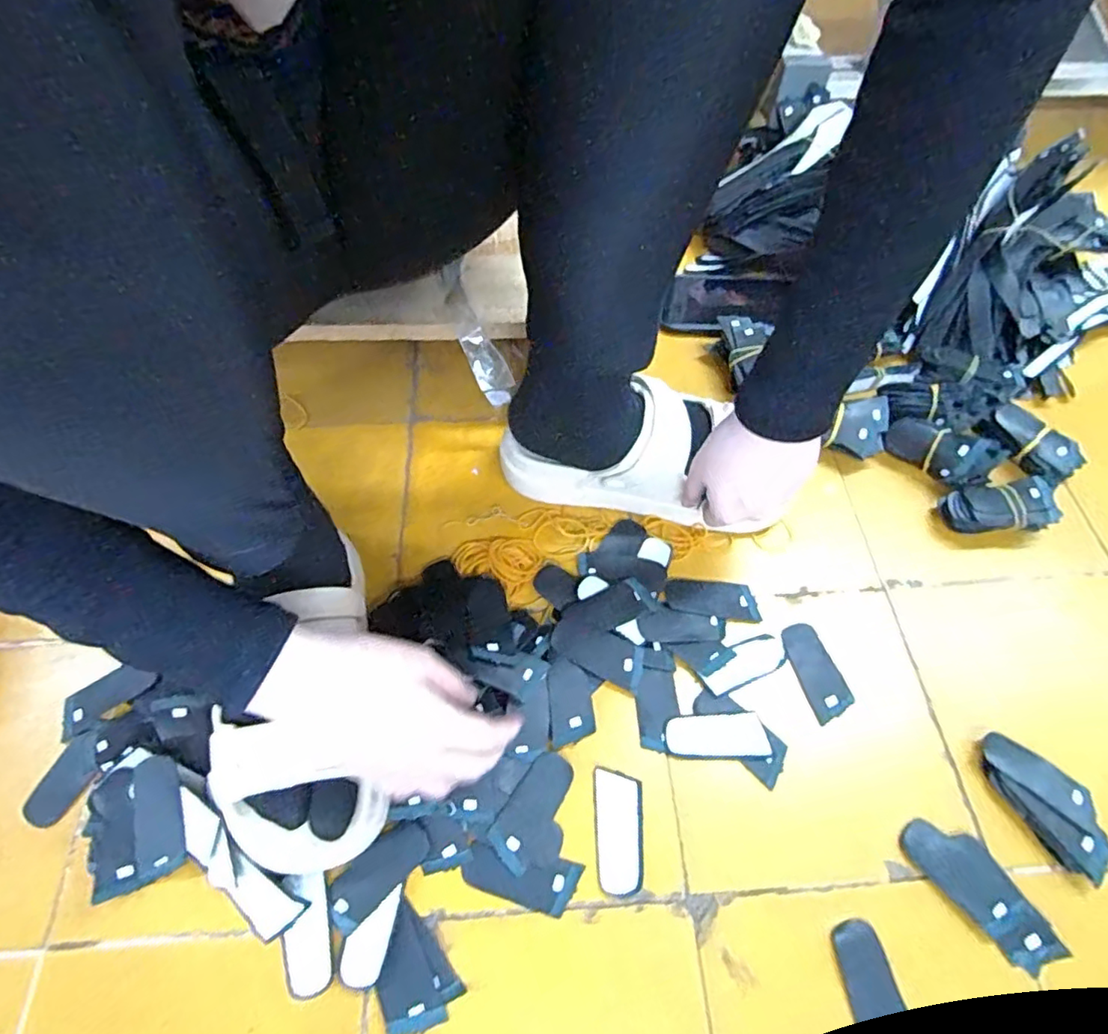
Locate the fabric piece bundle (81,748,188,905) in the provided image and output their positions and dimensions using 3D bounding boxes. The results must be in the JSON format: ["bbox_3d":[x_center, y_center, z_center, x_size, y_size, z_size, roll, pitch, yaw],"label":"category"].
[{"bbox_3d":[-0.275,0.200,0.395,0.064,0.029,0.078,-16,61,-9],"label":"fabric piece bundle"}]

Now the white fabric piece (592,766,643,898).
[{"bbox_3d":[0.043,0.209,0.403,0.032,0.004,0.074,1,59,1],"label":"white fabric piece"}]

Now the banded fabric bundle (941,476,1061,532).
[{"bbox_3d":[0.379,-0.005,0.516,0.080,0.032,0.046,-7,60,-4],"label":"banded fabric bundle"}]

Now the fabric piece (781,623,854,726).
[{"bbox_3d":[0.200,0.117,0.463,0.032,0.004,0.071,-15,60,-8],"label":"fabric piece"}]

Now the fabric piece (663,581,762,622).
[{"bbox_3d":[0.128,0.068,0.492,0.075,0.004,0.032,2,59,2],"label":"fabric piece"}]

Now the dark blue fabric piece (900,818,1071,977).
[{"bbox_3d":[0.273,0.237,0.387,0.041,0.007,0.096,-36,65,-19],"label":"dark blue fabric piece"}]

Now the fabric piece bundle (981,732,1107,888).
[{"bbox_3d":[0.333,0.190,0.408,0.046,0.012,0.091,-23,62,-12],"label":"fabric piece bundle"}]

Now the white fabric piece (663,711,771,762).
[{"bbox_3d":[0.116,0.158,0.435,0.073,0.004,0.031,-4,63,2],"label":"white fabric piece"}]

